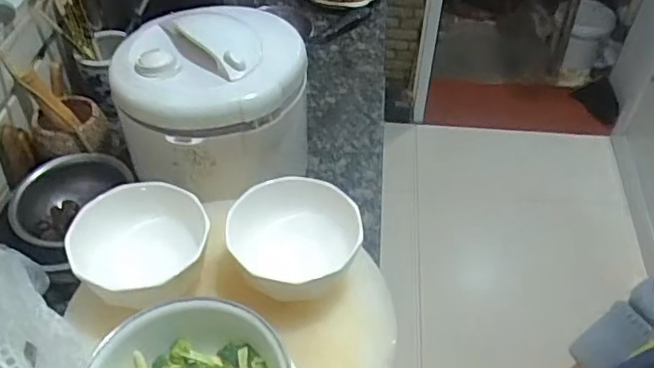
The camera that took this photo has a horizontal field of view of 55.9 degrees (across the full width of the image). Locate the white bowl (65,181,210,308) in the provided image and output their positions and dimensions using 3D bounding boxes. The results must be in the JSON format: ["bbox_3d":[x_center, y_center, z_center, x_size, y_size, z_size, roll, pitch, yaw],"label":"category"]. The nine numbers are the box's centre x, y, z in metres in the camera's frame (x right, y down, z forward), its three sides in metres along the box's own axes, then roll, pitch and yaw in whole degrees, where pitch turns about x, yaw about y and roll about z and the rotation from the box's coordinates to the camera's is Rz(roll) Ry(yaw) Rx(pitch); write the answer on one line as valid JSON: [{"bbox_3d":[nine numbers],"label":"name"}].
[{"bbox_3d":[-0.213,0.075,0.697,0.149,0.061,0.146,1,45,-1],"label":"white bowl"}]

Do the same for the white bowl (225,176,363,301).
[{"bbox_3d":[-0.034,0.080,0.720,0.142,0.101,0.144,1,45,-1],"label":"white bowl"}]

